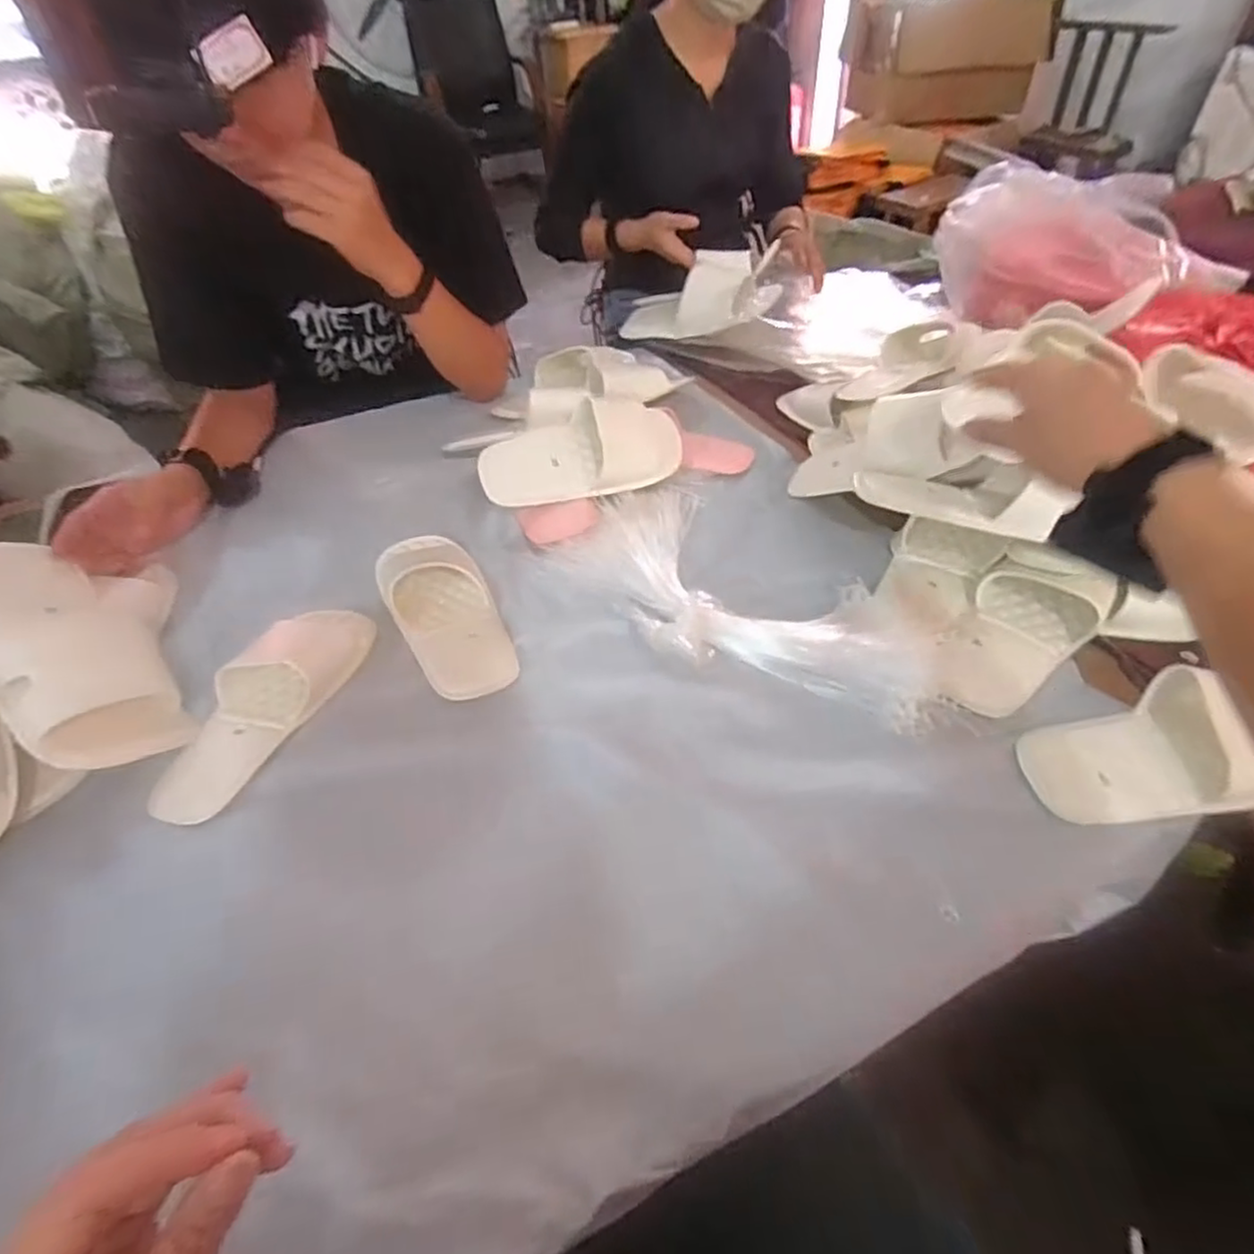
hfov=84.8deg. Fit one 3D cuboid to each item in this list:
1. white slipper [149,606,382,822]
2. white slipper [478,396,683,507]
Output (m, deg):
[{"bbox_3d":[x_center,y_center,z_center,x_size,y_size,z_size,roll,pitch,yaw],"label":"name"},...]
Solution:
[{"bbox_3d":[-0.302,0.056,0.579,0.094,0.038,0.233,17,50,20],"label":"white slipper"},{"bbox_3d":[-0.045,-0.190,0.769,0.236,0.065,0.104,-22,90,-11],"label":"white slipper"}]

